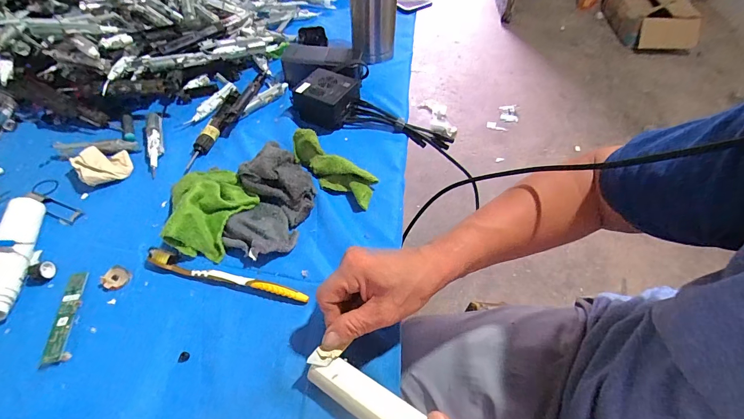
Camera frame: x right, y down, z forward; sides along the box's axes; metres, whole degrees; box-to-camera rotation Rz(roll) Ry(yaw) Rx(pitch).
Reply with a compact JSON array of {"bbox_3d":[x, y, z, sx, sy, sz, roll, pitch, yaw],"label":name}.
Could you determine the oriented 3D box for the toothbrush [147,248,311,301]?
[{"bbox_3d":[-0.157,0.073,0.379,0.182,0.014,0.016,14,53,8],"label":"toothbrush"}]

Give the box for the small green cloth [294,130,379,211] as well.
[{"bbox_3d":[-0.050,-0.054,0.458,0.127,0.035,0.041,37,58,7],"label":"small green cloth"}]

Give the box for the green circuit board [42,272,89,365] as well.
[{"bbox_3d":[-0.307,0.105,0.355,0.021,0.012,0.095,-13,54,-12],"label":"green circuit board"}]

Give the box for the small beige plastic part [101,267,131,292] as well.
[{"bbox_3d":[-0.276,0.074,0.379,0.023,0.006,0.026,34,58,21],"label":"small beige plastic part"}]

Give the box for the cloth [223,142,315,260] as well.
[{"bbox_3d":[-0.121,-0.015,0.431,0.097,0.039,0.156,0,53,-3],"label":"cloth"}]

